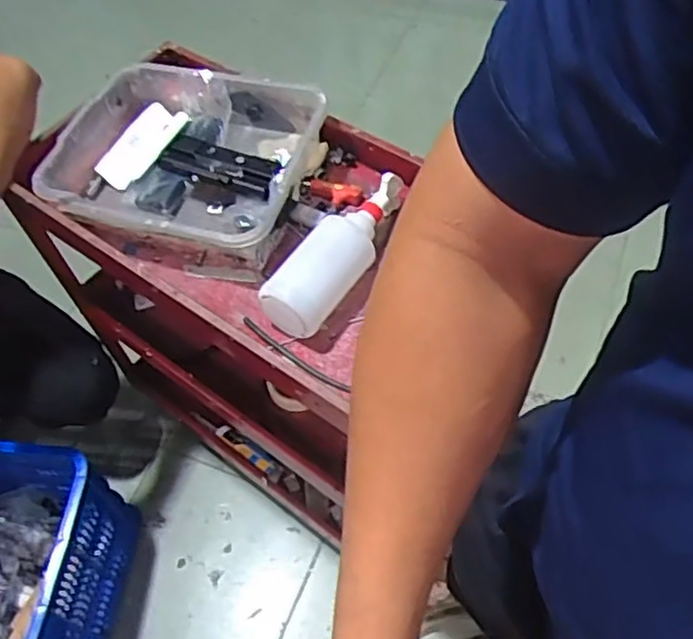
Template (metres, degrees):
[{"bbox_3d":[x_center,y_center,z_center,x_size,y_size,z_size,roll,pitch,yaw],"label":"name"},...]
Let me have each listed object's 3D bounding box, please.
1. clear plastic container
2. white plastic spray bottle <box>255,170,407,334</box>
[{"bbox_3d":[-0.226,-0.213,0.965,0.351,0.114,0.281,11,58,12],"label":"clear plastic container"},{"bbox_3d":[-0.005,-0.090,0.849,0.082,0.068,0.258,25,61,20],"label":"white plastic spray bottle"}]

